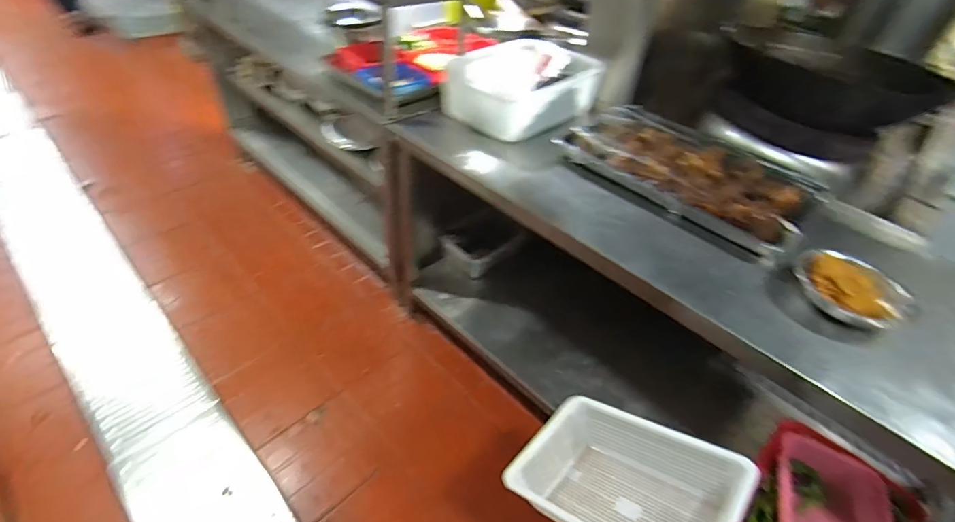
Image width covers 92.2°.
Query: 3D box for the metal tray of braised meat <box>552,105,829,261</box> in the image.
[{"bbox_3d":[0.528,-0.258,1.213,0.650,0.093,0.413,37,49,29],"label":"metal tray of braised meat"}]

